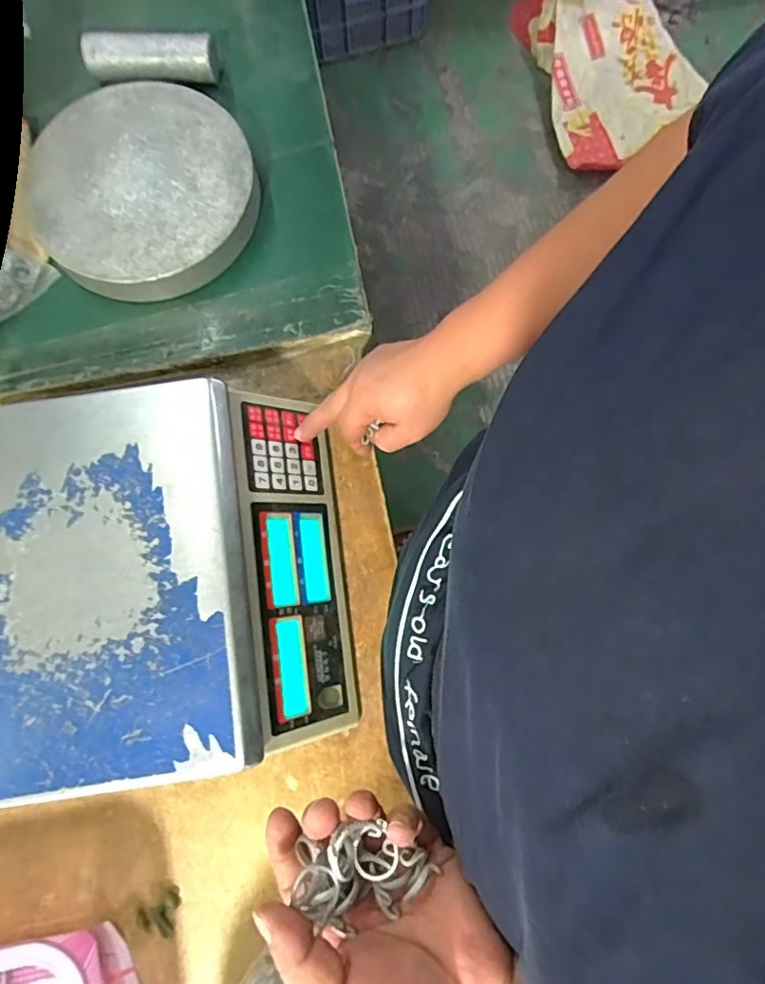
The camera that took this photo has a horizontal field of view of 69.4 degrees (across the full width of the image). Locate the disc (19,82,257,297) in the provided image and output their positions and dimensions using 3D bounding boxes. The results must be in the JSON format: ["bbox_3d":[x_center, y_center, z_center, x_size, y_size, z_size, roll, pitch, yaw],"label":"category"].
[{"bbox_3d":[-0.225,-0.282,0.526,0.205,0.037,0.202,0,80,1],"label":"disc"}]

